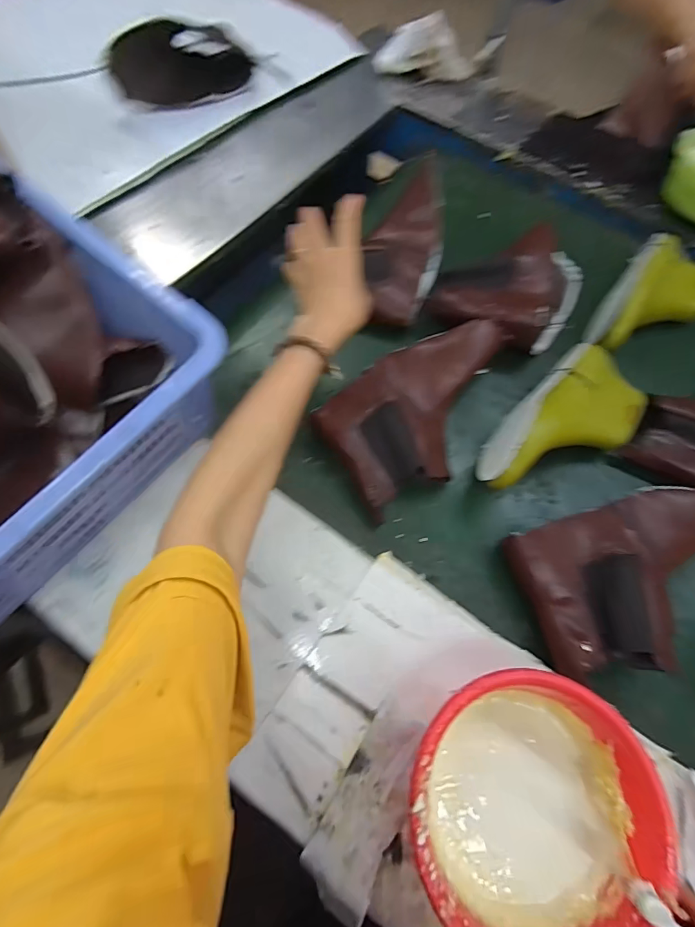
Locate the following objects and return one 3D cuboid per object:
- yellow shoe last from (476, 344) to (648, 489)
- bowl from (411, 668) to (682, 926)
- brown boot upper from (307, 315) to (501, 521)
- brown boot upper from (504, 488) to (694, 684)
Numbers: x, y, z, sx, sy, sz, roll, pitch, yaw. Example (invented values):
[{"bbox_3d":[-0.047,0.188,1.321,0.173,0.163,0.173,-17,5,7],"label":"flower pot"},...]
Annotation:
[{"bbox_3d":[0.266,-0.040,0.521,0.262,0.080,0.126,-41,74,-18],"label":"yellow shoe last"},{"bbox_3d":[0.142,0.273,0.341,0.190,0.070,0.190,-3,66,-4],"label":"bowl"},{"bbox_3d":[0.106,-0.073,0.539,0.272,0.043,0.161,-29,71,-15],"label":"brown boot upper"},{"bbox_3d":[0.315,0.116,0.445,0.244,0.060,0.152,-13,67,-9],"label":"brown boot upper"}]

